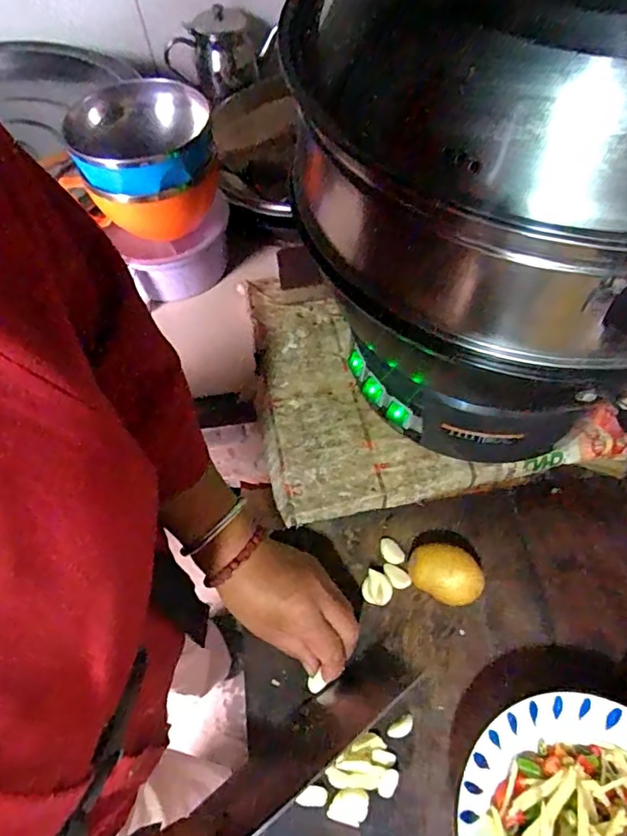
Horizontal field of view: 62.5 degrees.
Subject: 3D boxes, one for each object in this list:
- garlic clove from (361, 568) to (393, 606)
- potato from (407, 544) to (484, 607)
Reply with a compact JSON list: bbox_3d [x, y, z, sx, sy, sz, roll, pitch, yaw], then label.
[{"bbox_3d":[0.058,0.156,0.473,0.028,0.014,0.026,-2,59,3],"label":"garlic clove"},{"bbox_3d":[0.117,0.140,0.460,0.063,0.038,0.047,29,65,20],"label":"potato"}]

